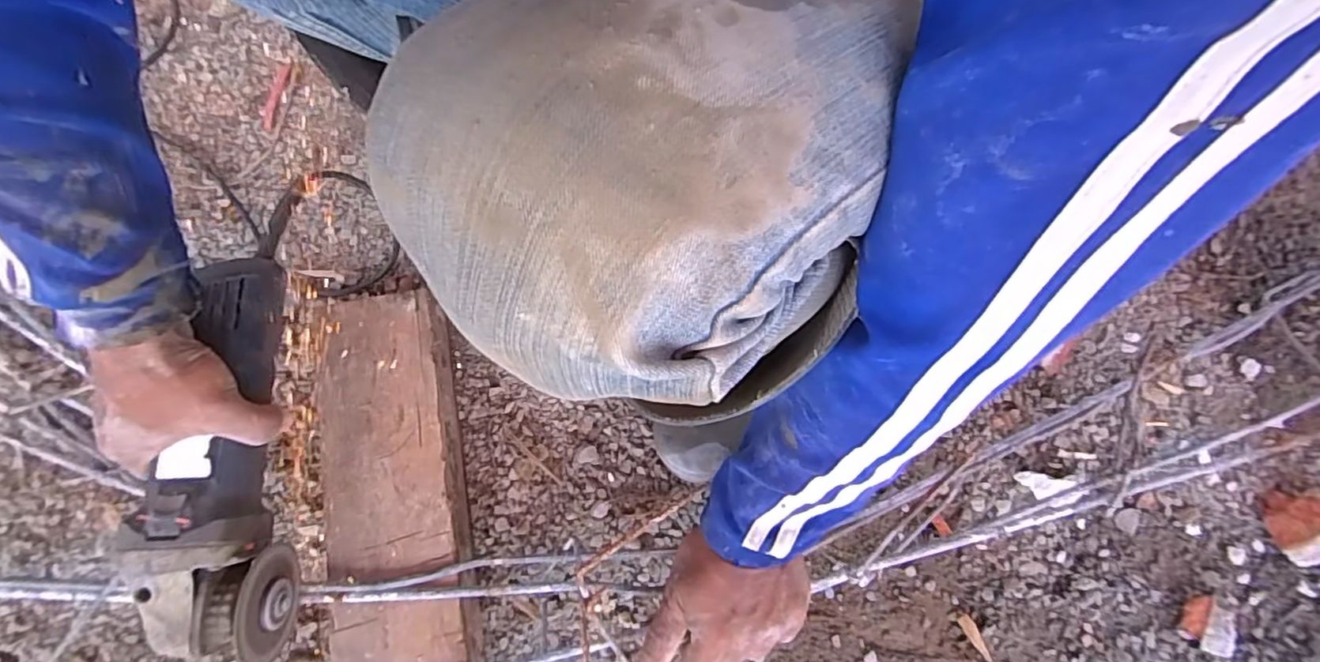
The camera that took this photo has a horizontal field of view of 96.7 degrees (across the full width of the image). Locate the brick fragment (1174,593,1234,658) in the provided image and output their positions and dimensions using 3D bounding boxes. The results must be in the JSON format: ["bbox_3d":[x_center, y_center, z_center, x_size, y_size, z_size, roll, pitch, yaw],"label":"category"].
[{"bbox_3d":[0.460,0.245,0.490,0.040,0.016,0.044,29,75,7],"label":"brick fragment"}]

